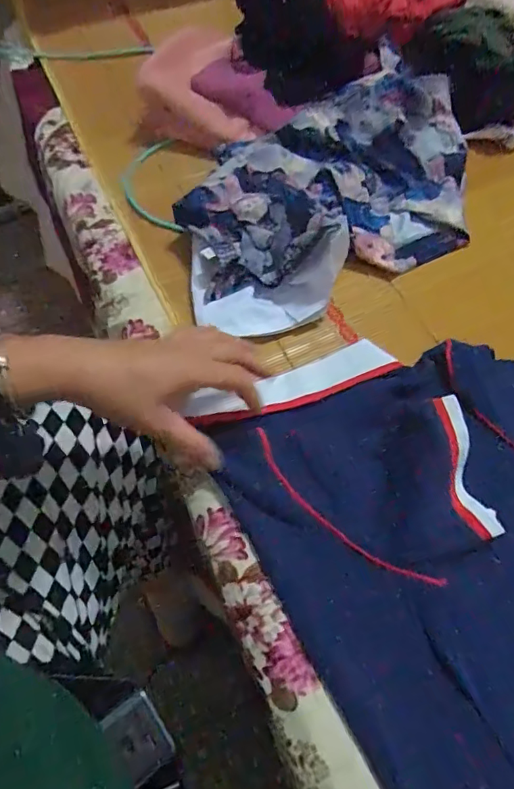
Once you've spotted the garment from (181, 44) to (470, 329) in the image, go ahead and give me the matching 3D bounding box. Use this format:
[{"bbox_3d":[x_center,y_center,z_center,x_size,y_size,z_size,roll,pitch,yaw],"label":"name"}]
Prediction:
[{"bbox_3d":[0.099,-0.236,0.594,0.421,0.074,0.221,-30,65,-17],"label":"garment"}]

